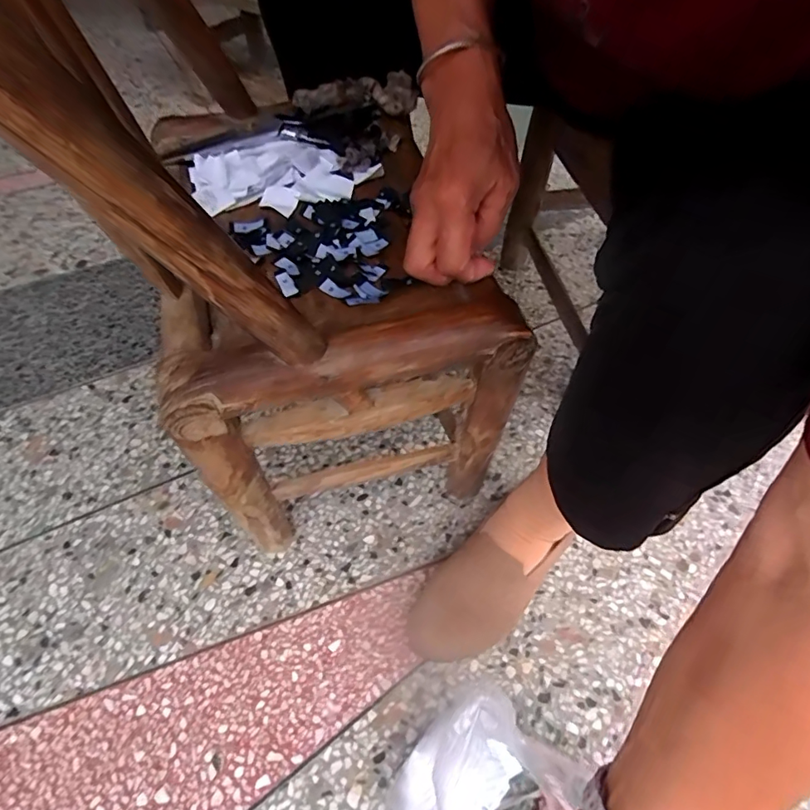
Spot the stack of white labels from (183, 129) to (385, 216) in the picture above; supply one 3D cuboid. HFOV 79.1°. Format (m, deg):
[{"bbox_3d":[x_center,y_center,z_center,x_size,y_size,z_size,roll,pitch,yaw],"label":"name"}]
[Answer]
[{"bbox_3d":[-0.113,-0.219,0.458,0.161,0.024,0.097,-27,58,-19],"label":"stack of white labels"}]

